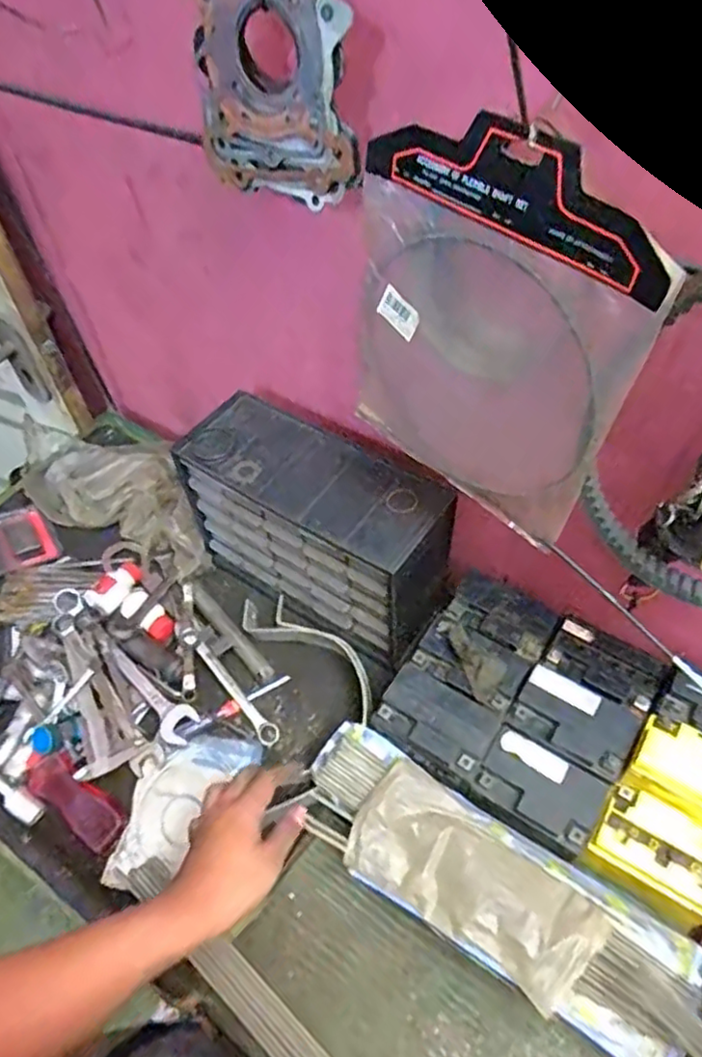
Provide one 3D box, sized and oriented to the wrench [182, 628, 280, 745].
[{"bbox_3d":[-0.140,0.182,0.755,0.021,0.011,0.165,-37,77,-23],"label":"wrench"}]

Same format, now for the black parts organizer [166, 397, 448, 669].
[{"bbox_3d":[-0.038,0.002,0.765,0.309,0.201,0.123,30,59,23],"label":"black parts organizer"}]

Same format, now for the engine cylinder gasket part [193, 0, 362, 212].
[{"bbox_3d":[-0.049,-0.295,0.438,0.114,0.129,0.028,22,56,18],"label":"engine cylinder gasket part"}]

